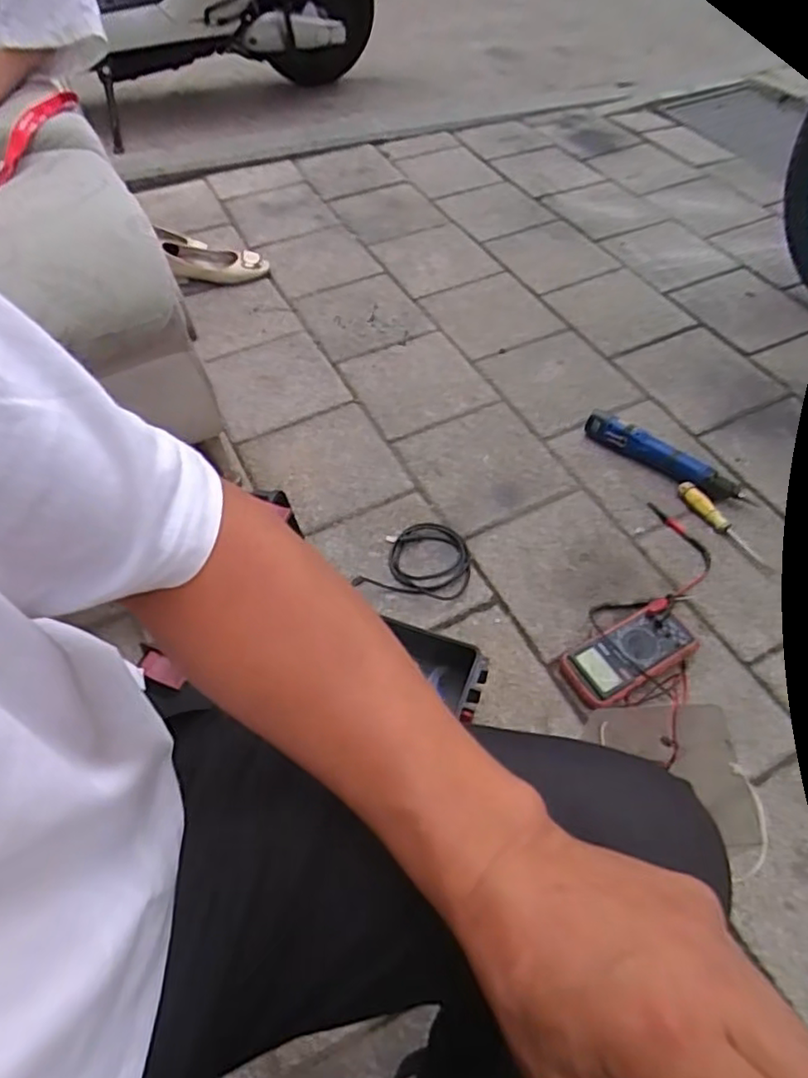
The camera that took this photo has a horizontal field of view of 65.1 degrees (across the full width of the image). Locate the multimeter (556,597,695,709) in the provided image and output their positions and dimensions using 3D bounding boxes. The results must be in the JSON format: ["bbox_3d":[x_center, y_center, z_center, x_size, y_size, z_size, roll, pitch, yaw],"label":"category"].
[{"bbox_3d":[0.309,0.157,0.872,0.180,0.035,0.089,-25,57,-16],"label":"multimeter"}]

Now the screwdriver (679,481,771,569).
[{"bbox_3d":[0.512,-0.023,1.015,0.026,0.026,0.186,-28,58,-18],"label":"screwdriver"}]

